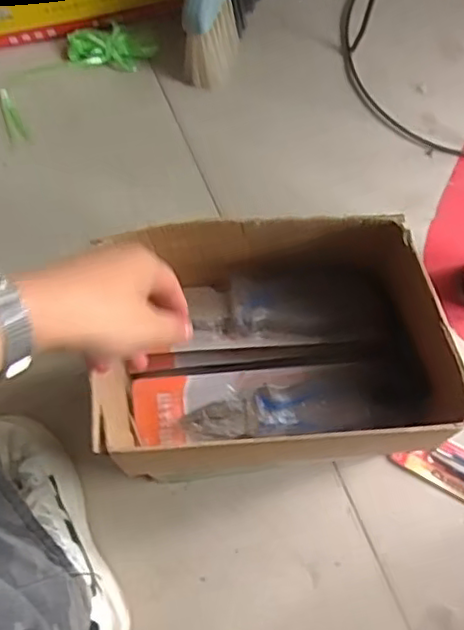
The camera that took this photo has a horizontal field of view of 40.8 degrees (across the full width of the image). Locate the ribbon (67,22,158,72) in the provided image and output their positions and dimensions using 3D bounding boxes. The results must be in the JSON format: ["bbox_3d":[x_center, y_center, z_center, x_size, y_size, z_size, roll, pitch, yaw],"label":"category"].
[{"bbox_3d":[-0.154,-0.343,0.800,0.110,0.033,0.041,7,74,2],"label":"ribbon"}]

